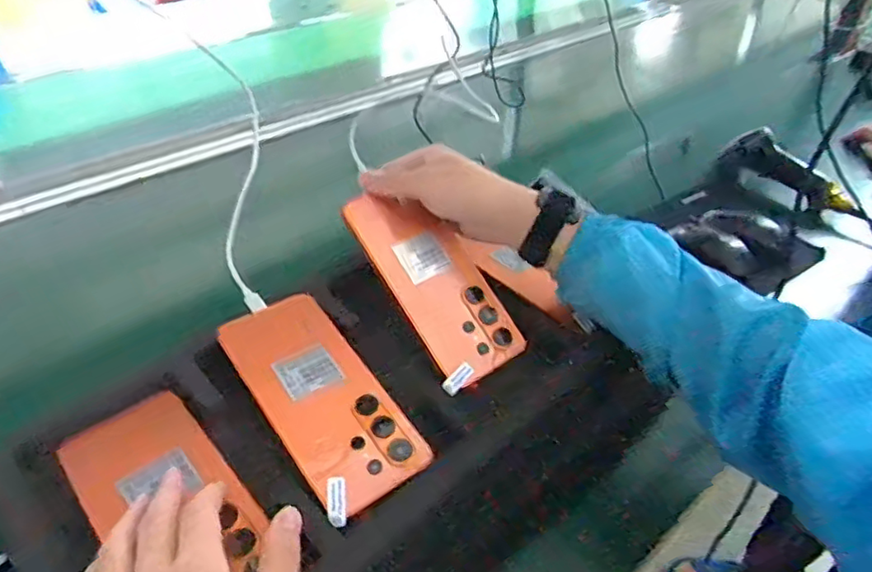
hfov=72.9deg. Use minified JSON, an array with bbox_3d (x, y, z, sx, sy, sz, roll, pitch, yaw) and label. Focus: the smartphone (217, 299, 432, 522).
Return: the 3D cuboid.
[{"bbox_3d":[-0.079,0.073,0.408,0.077,0.006,0.168,-24,56,-30],"label":"smartphone"}]

